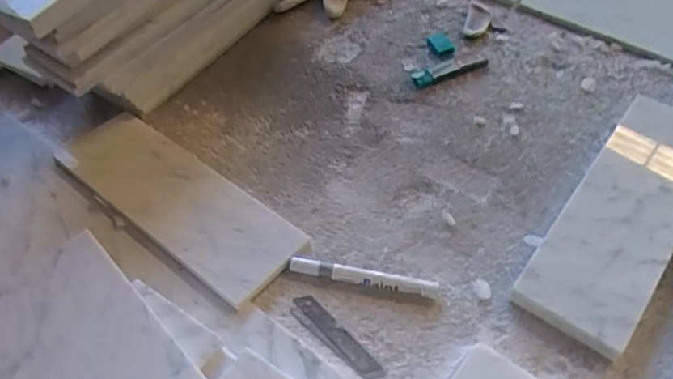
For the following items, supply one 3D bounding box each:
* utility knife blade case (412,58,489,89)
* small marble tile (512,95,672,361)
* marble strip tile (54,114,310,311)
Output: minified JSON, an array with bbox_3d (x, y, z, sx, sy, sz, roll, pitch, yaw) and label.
[{"bbox_3d":[0.142,-0.150,0.705,0.098,0.013,0.026,-20,56,-12],"label":"utility knife blade case"},{"bbox_3d":[0.289,0.018,0.555,0.105,0.015,0.306,30,61,22],"label":"small marble tile"},{"bbox_3d":[-0.170,0.009,0.600,0.292,0.017,0.107,32,62,23],"label":"marble strip tile"}]

